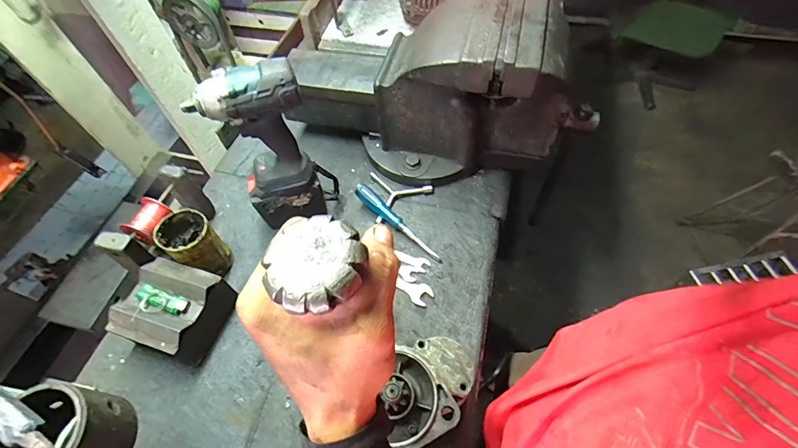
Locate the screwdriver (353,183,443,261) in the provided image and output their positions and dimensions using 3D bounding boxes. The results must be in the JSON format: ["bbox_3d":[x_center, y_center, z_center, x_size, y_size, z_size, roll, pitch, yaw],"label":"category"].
[{"bbox_3d":[-0.003,-0.001,0.676,0.196,0.019,0.025,41,67,11],"label":"screwdriver"}]

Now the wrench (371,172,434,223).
[{"bbox_3d":[-0.014,-0.043,0.711,0.126,0.016,0.106,18,60,14],"label":"wrench"}]

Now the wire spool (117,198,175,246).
[{"bbox_3d":[-0.382,0.000,0.583,0.045,0.055,0.063,16,60,13],"label":"wire spool"}]

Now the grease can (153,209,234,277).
[{"bbox_3d":[-0.325,0.033,0.619,0.093,0.107,0.082,28,63,19],"label":"grease can"}]

